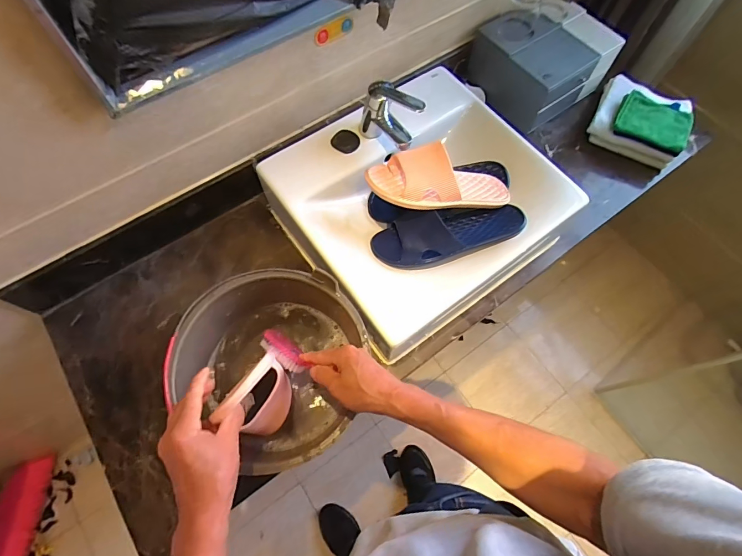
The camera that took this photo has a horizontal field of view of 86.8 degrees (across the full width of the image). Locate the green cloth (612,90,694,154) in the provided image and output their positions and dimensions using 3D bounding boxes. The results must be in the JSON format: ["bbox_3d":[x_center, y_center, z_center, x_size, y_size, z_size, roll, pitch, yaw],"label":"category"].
[{"bbox_3d":[0.566,-0.314,0.782,0.137,0.024,0.093,32,88,26],"label":"green cloth"}]

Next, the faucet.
[{"bbox_3d":[0.033,-0.279,0.688,0.115,0.100,0.055,38,72,14],"label":"faucet"}]

